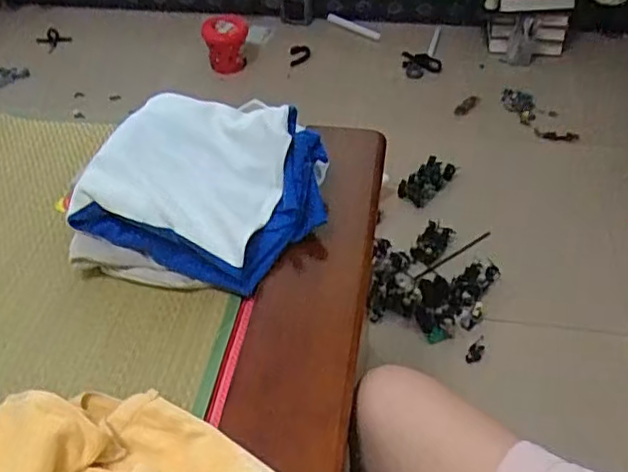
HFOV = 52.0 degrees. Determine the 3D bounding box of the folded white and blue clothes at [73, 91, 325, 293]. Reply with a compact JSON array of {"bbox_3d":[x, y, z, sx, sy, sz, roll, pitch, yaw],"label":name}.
[{"bbox_3d":[-0.125,-0.047,0.757,0.257,0.144,0.203,13,47,14],"label":"folded white and blue clothes"}]

